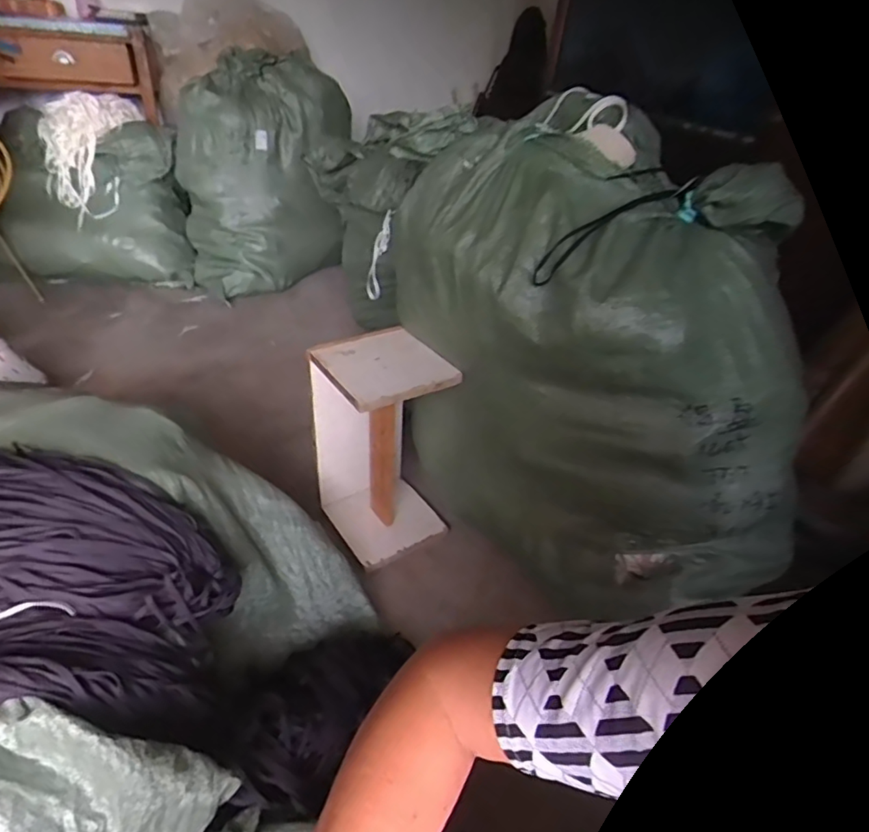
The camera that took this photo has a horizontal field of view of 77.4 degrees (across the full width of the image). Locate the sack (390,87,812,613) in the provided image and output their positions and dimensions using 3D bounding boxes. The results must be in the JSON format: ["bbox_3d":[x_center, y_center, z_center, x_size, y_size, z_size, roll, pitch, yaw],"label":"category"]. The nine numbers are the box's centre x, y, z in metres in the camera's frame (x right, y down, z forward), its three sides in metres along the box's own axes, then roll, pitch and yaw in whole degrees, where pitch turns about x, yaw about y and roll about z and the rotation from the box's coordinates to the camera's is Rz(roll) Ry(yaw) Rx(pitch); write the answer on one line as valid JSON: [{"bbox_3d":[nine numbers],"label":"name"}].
[{"bbox_3d":[0.255,-0.033,0.955,0.353,0.781,0.683,-22,43,-33],"label":"sack"}]

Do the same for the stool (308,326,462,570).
[{"bbox_3d":[-0.102,0.062,1.098,0.226,0.406,0.237,-18,41,-30],"label":"stool"}]

